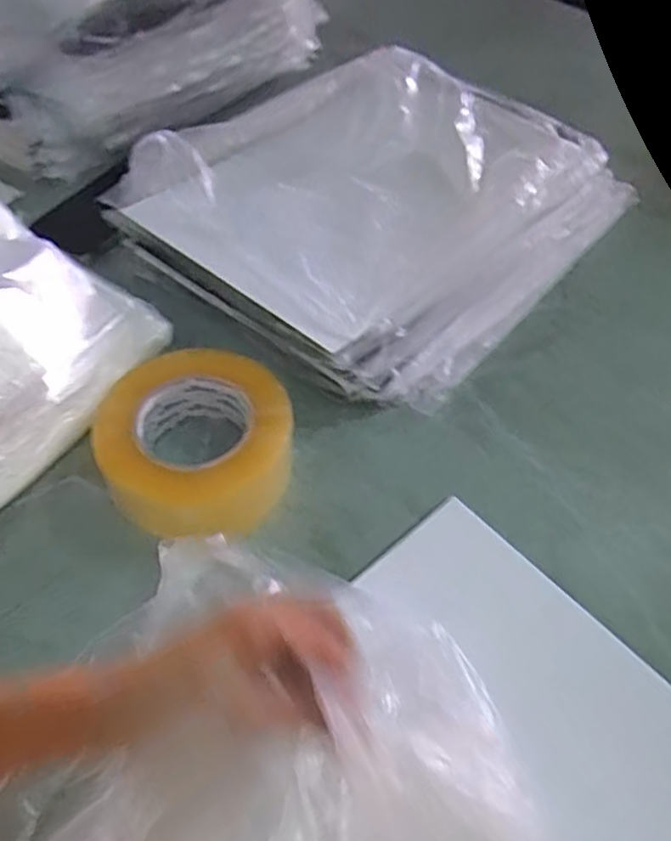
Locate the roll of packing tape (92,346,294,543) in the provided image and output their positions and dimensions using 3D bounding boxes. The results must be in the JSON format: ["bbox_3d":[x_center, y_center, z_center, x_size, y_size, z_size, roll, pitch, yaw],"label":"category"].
[{"bbox_3d":[-0.098,0.016,0.476,0.129,0.059,0.130,1,54,-1],"label":"roll of packing tape"}]

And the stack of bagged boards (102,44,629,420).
[{"bbox_3d":[0.055,-0.220,0.659,0.354,0.059,0.432,37,61,23],"label":"stack of bagged boards"}]

